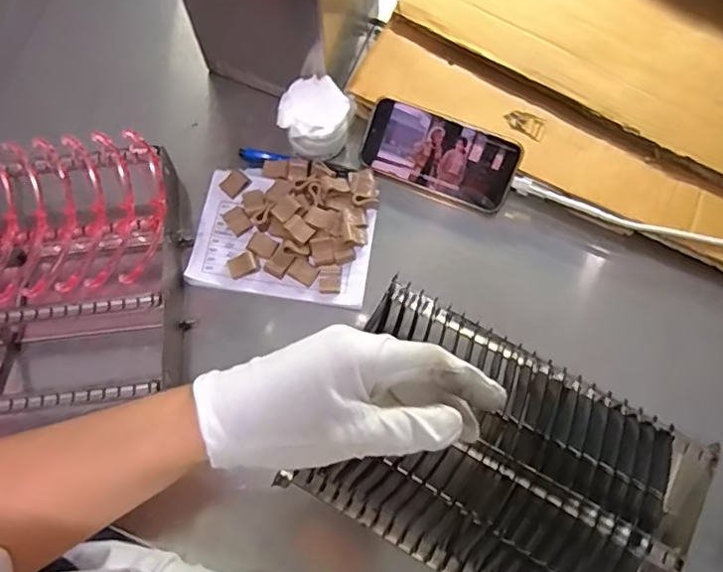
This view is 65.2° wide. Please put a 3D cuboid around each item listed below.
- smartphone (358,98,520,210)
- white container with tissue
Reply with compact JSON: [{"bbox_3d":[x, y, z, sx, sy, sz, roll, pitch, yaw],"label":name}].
[{"bbox_3d":[0.081,-0.134,0.583,0.154,0.009,0.075,22,112,5],"label":"smartphone"},{"bbox_3d":[-0.049,-0.170,0.587,0.068,0.057,0.066,0,72,-1],"label":"white container with tissue"}]

